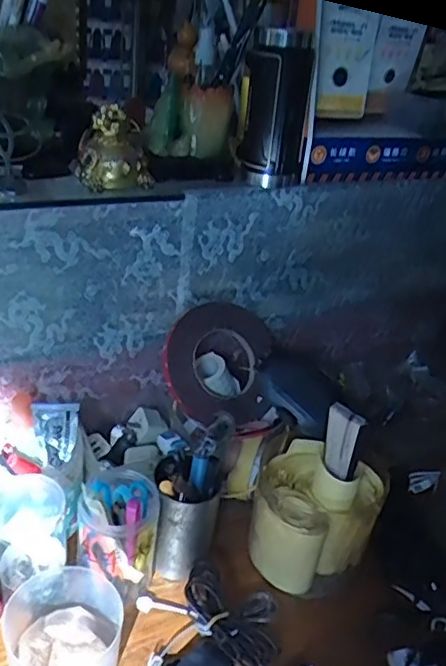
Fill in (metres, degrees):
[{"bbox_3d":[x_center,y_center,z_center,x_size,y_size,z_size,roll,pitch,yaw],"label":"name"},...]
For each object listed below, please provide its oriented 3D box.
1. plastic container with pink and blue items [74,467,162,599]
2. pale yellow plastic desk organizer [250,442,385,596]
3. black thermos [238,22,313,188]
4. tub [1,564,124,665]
[{"bbox_3d":[-0.100,0.194,0.580,0.075,0.131,0.065,3,30,-6],"label":"plastic container with pink and blue items"},{"bbox_3d":[0.096,0.187,0.634,0.115,0.122,0.109,5,29,-3],"label":"pale yellow plastic desk organizer"},{"bbox_3d":[0.053,-0.237,0.650,0.075,0.149,0.058,8,29,3],"label":"black thermos"},{"bbox_3d":[-0.137,0.263,0.529,0.096,0.054,0.099,5,29,-3],"label":"tub"}]

